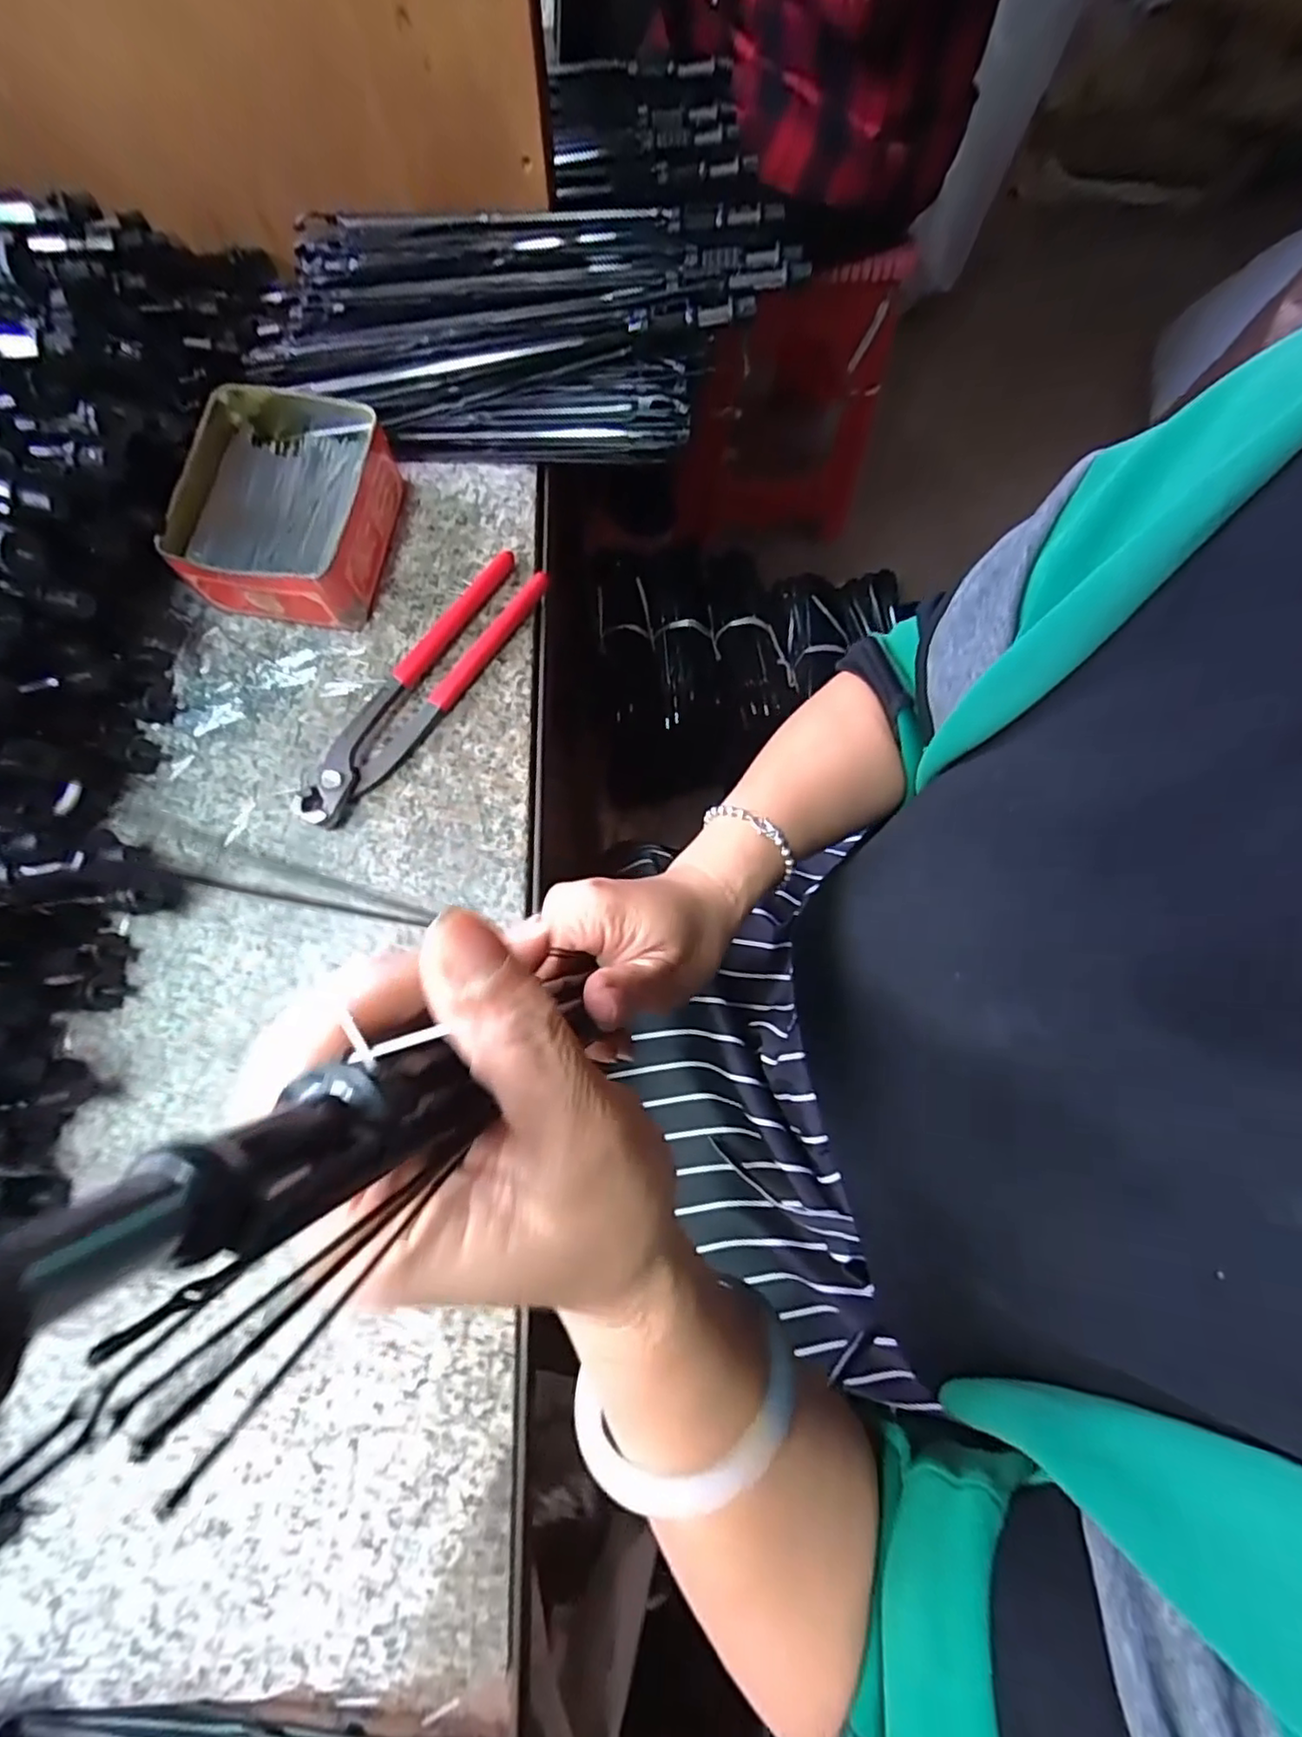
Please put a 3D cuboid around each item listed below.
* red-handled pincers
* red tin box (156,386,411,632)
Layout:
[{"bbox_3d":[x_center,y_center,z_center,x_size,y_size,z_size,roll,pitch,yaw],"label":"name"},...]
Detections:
[{"bbox_3d":[-0.134,-0.105,0.375,0.044,0.016,0.194,33,76,7],"label":"red-handled pincers"},{"bbox_3d":[-0.210,-0.212,0.380,0.105,0.047,0.133,3,75,-1],"label":"red tin box"}]

